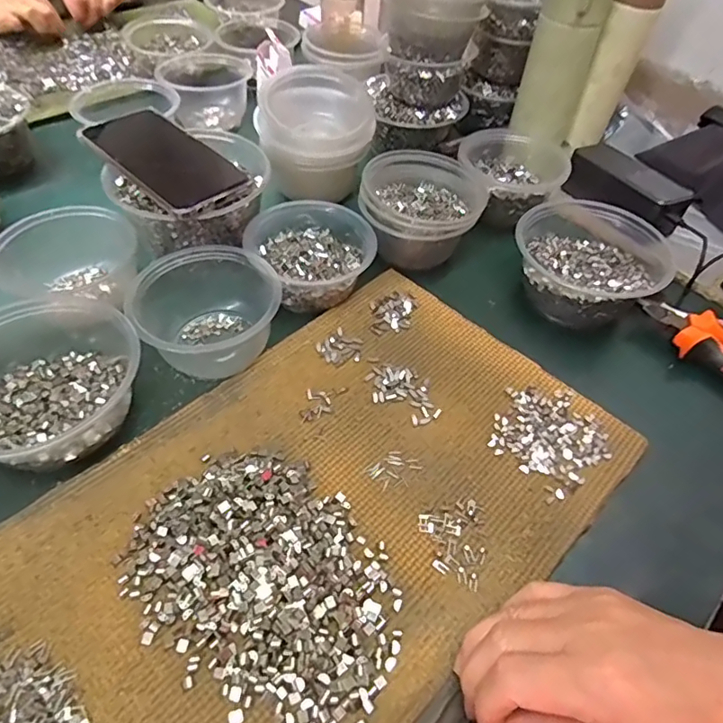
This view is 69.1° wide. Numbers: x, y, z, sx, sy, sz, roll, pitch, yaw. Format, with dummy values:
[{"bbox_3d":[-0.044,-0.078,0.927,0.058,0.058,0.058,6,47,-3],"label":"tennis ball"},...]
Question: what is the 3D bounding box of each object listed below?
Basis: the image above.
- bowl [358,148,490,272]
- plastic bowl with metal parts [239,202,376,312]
[{"bbox_3d":[0.059,-0.150,0.518,0.114,0.070,0.117,3,51,-3],"label":"bowl"},{"bbox_3d":[-0.046,-0.101,0.484,0.100,0.051,0.106,3,51,-3],"label":"plastic bowl with metal parts"}]

